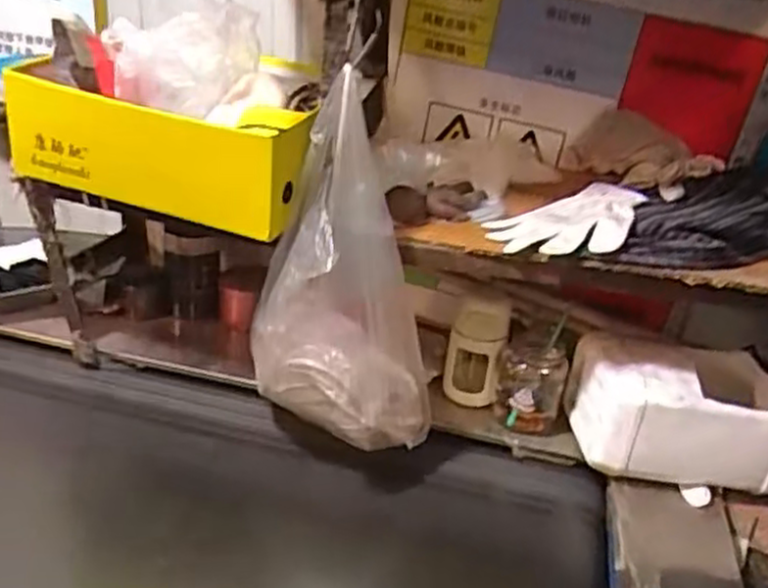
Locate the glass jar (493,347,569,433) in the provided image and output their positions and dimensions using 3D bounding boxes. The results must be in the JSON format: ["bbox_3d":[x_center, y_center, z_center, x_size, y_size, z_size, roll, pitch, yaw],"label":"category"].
[{"bbox_3d":[0.188,0.118,1.000,0.087,0.099,0.087,10,27,9],"label":"glass jar"}]

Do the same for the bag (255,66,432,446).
[{"bbox_3d":[-0.034,-0.016,0.842,0.163,0.356,0.159,-18,35,-38],"label":"bag"}]

